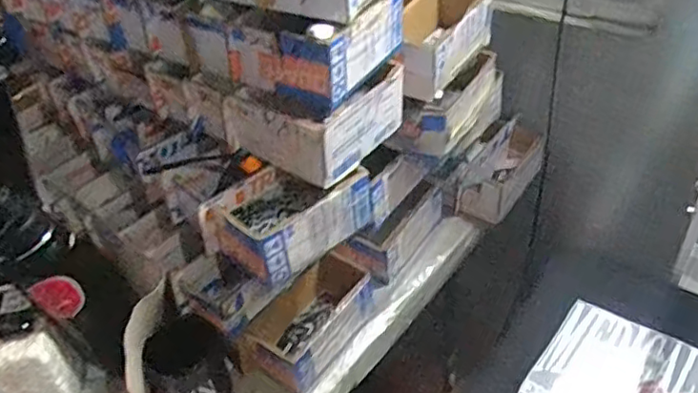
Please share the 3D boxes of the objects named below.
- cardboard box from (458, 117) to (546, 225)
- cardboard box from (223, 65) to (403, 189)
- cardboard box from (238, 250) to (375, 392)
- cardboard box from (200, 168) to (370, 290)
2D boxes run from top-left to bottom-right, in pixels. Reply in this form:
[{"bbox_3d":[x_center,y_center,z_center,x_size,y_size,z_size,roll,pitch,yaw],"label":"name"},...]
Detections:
[{"bbox_3d":[0.235,-0.036,0.929,0.079,0.075,0.177,24,49,31],"label":"cardboard box"},{"bbox_3d":[-0.032,-0.094,0.684,0.127,0.076,0.164,24,49,31],"label":"cardboard box"},{"bbox_3d":[-0.041,0.151,0.749,0.082,0.080,0.185,22,47,29],"label":"cardboard box"},{"bbox_3d":[-0.065,0.019,0.663,0.163,0.064,0.103,-34,47,-29],"label":"cardboard box"}]

